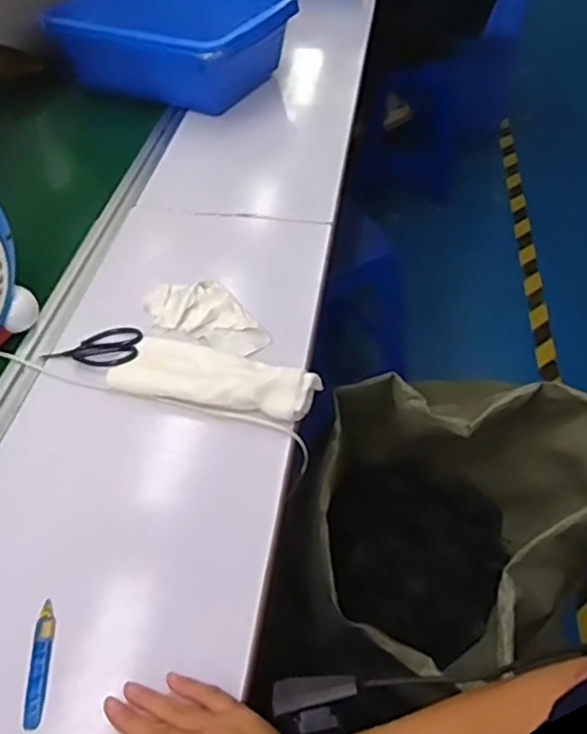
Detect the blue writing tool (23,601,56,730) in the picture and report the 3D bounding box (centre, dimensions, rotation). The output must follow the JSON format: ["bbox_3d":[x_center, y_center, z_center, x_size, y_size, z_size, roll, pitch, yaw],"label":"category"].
[{"bbox_3d":[-0.205,0.239,0.546,0.016,0.015,0.097,-4,47,-5],"label":"blue writing tool"}]

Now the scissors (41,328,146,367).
[{"bbox_3d":[-0.232,-0.023,0.779,0.107,0.018,0.063,2,47,0],"label":"scissors"}]

